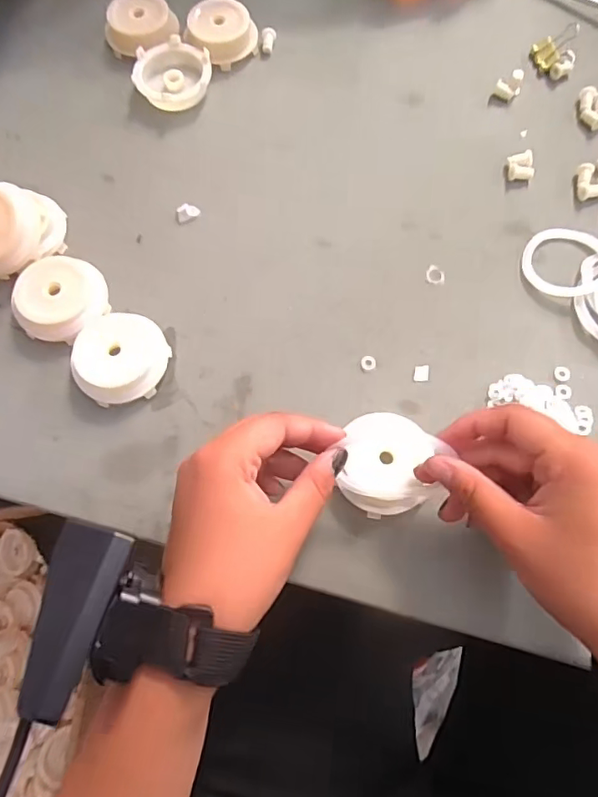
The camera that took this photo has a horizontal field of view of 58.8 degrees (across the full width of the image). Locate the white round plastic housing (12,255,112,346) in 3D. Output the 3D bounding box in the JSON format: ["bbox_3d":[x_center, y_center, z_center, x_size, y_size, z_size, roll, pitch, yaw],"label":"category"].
[{"bbox_3d":[-0.152,-0.064,0.343,0.056,0.023,0.054,0,71,1],"label":"white round plastic housing"}]

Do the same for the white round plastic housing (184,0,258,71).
[{"bbox_3d":[-0.061,-0.287,0.418,0.049,0.026,0.043,-37,74,-11],"label":"white round plastic housing"}]

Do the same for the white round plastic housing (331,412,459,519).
[{"bbox_3d":[0.051,0.038,0.304,0.056,0.019,0.058,0,71,1],"label":"white round plastic housing"}]

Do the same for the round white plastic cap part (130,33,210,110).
[{"bbox_3d":[-0.097,-0.250,0.411,0.057,0.019,0.052,0,71,1],"label":"round white plastic cap part"}]

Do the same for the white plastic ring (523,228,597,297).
[{"bbox_3d":[0.180,-0.093,0.356,0.054,0.012,0.050,0,71,1],"label":"white plastic ring"}]

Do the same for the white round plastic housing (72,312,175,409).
[{"bbox_3d":[-0.110,-0.024,0.331,0.052,0.021,0.056,17,72,7],"label":"white round plastic housing"}]

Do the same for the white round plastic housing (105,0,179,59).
[{"bbox_3d":[-0.126,-0.297,0.421,0.055,0.021,0.042,-32,73,-9],"label":"white round plastic housing"}]

